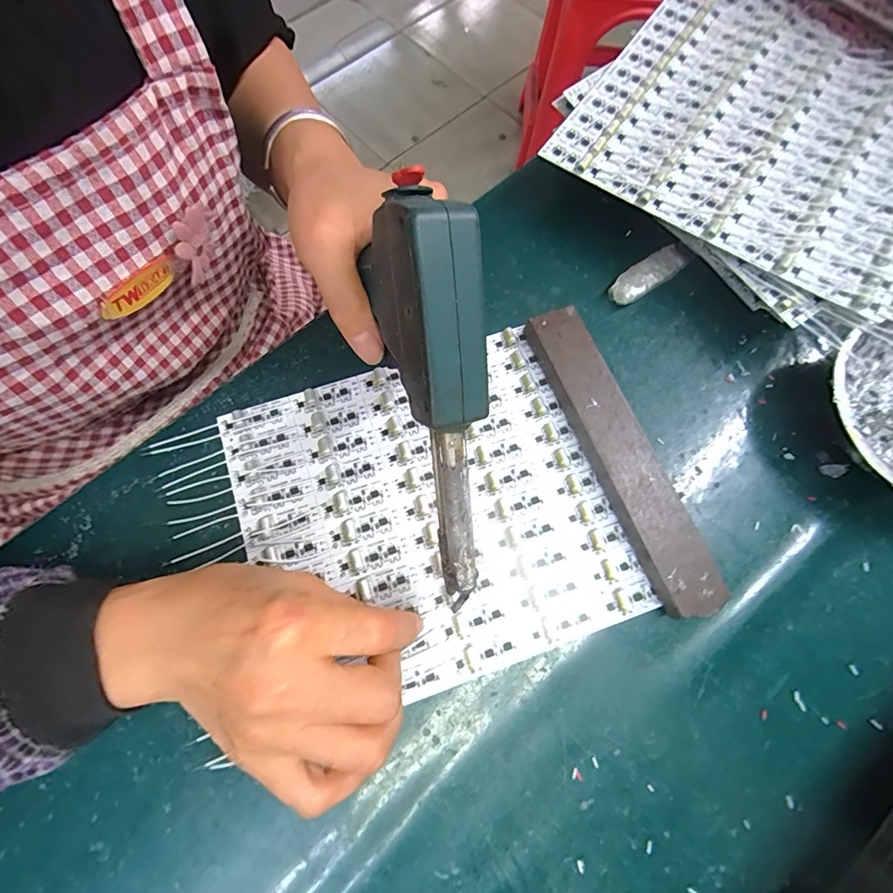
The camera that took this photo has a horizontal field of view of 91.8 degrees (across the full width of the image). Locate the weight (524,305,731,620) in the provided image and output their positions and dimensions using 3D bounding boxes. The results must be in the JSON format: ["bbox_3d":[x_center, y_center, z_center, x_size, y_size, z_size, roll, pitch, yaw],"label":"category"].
[{"bbox_3d":[0.106,0.002,0.268,0.036,0.018,0.197,-21,75,-6],"label":"weight"}]

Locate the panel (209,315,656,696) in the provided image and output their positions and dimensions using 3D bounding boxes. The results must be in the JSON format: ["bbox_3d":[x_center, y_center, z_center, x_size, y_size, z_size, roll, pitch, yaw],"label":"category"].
[{"bbox_3d":[-0.013,0.038,0.265,0.208,0.005,0.191,-18,75,-5],"label":"panel"}]

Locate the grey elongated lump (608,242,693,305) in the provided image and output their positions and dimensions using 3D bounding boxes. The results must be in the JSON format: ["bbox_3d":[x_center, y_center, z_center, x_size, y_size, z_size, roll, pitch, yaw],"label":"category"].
[{"bbox_3d":[0.146,-0.124,0.308,0.069,0.010,0.022,-35,77,-9],"label":"grey elongated lump"}]

